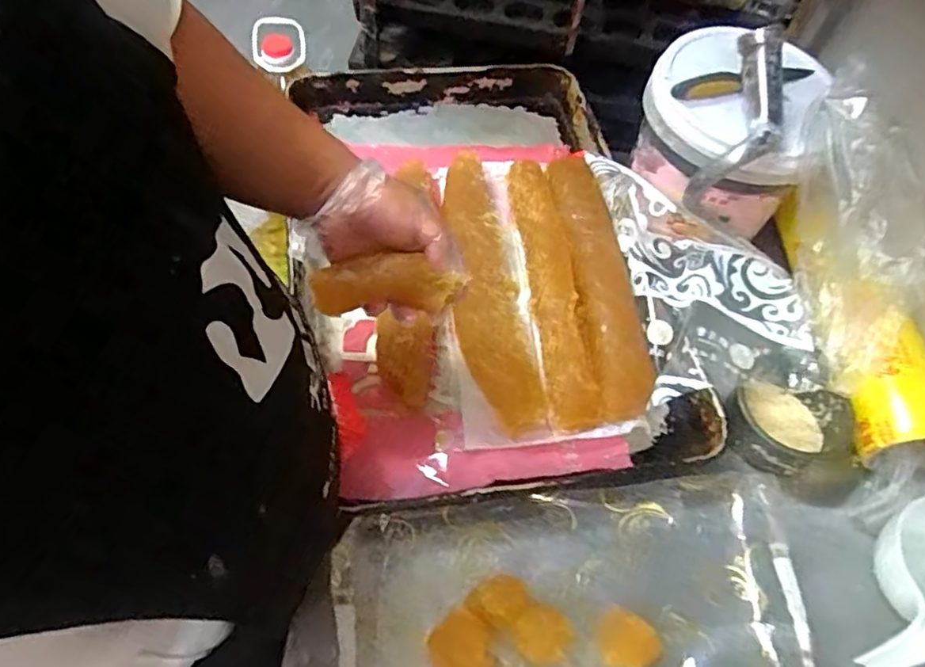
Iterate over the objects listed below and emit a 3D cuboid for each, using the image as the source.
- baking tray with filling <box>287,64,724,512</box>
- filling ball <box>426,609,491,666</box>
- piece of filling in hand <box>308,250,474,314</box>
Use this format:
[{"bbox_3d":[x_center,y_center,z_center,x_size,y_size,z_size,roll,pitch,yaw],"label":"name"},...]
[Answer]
[{"bbox_3d":[0.011,-0.110,0.711,0.395,0.055,0.601,-5,57,-9],"label":"baking tray with filling"},{"bbox_3d":[-0.002,0.256,0.499,0.048,0.026,0.049,3,56,-4],"label":"filling ball"},{"bbox_3d":[-0.061,-0.043,0.511,0.125,0.049,0.030,-1,31,8],"label":"piece of filling in hand"}]

